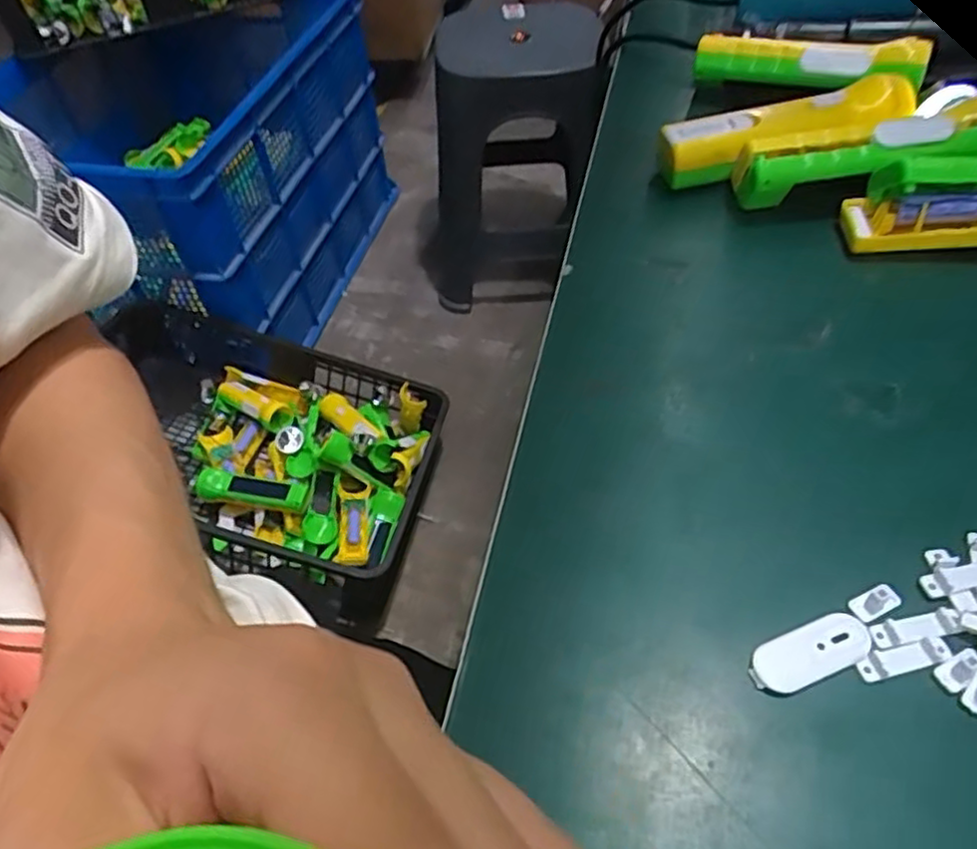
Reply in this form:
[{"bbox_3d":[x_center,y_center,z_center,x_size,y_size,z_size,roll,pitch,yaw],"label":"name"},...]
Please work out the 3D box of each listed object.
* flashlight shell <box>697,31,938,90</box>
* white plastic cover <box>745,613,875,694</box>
[{"bbox_3d":[0.252,-0.292,0.558,0.169,0.035,0.045,27,57,24],"label":"flashlight shell"},{"bbox_3d":[0.126,0.089,0.272,0.051,0.004,0.020,-18,51,-11],"label":"white plastic cover"}]

